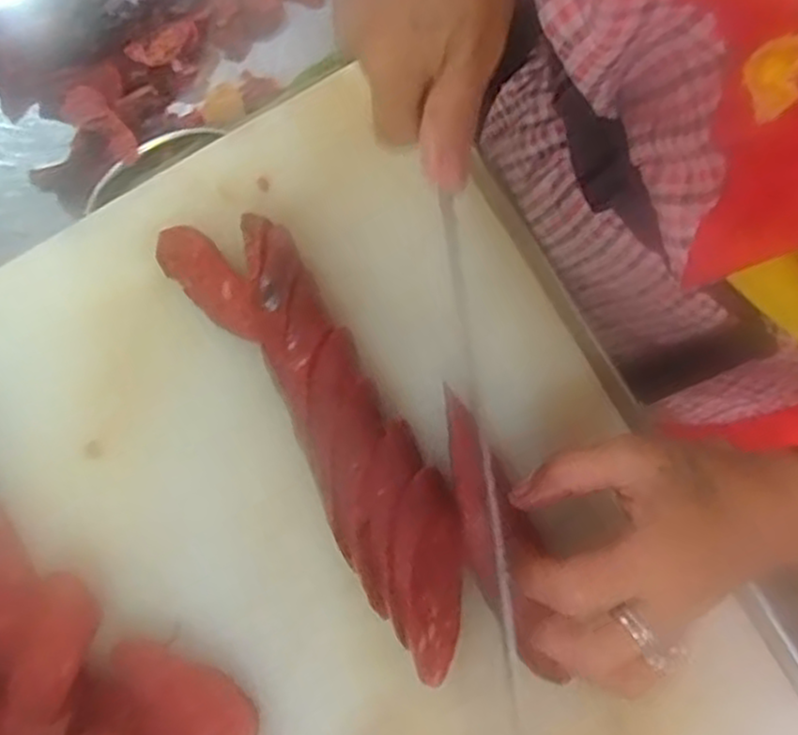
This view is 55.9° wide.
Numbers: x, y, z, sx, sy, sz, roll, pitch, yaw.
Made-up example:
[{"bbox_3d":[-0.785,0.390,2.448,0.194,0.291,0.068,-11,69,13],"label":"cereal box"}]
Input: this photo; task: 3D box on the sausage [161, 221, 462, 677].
[{"bbox_3d":[-0.033,0.026,0.363,0.056,0.045,0.240,-34,82,-1],"label":"sausage"}]

